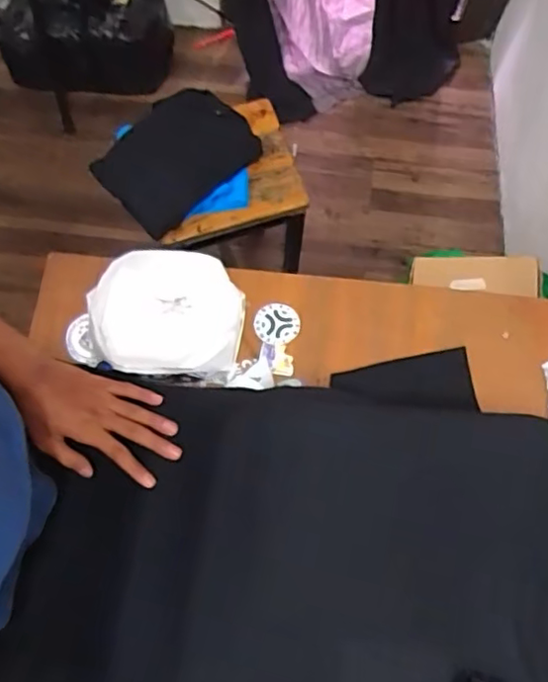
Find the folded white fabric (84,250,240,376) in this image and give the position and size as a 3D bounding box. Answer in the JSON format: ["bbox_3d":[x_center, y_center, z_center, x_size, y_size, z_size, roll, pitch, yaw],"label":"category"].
[{"bbox_3d":[-0.133,-0.036,0.752,0.188,0.052,0.171,8,72,2],"label":"folded white fabric"}]

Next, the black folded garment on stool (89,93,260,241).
[{"bbox_3d":[-0.188,-0.350,1.144,0.274,0.072,0.206,-43,77,-13],"label":"black folded garment on stool"}]

